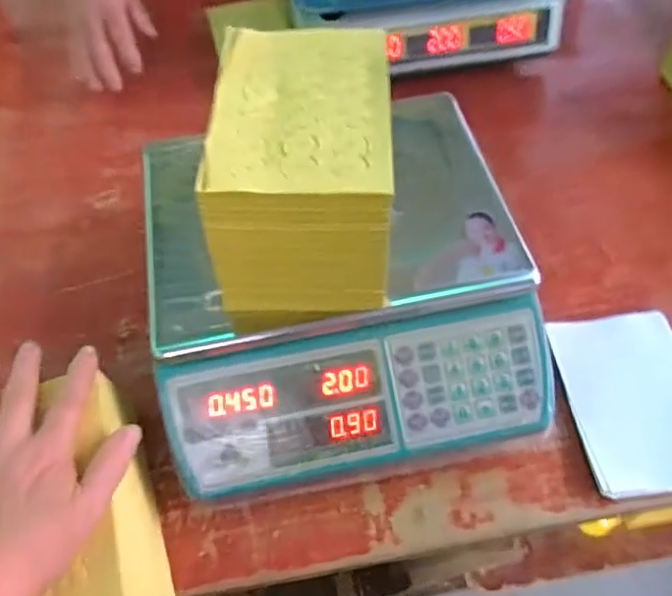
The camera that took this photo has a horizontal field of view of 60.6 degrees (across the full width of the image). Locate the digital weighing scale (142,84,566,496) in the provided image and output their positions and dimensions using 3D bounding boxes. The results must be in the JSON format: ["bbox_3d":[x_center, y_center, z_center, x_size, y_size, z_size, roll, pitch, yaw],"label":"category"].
[{"bbox_3d":[-0.002,-0.011,0.497,0.298,0.109,0.307,-11,58,-5],"label":"digital weighing scale"}]

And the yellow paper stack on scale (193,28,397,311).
[{"bbox_3d":[-0.023,-0.093,0.419,0.114,0.108,0.169,-1,58,2],"label":"yellow paper stack on scale"}]

